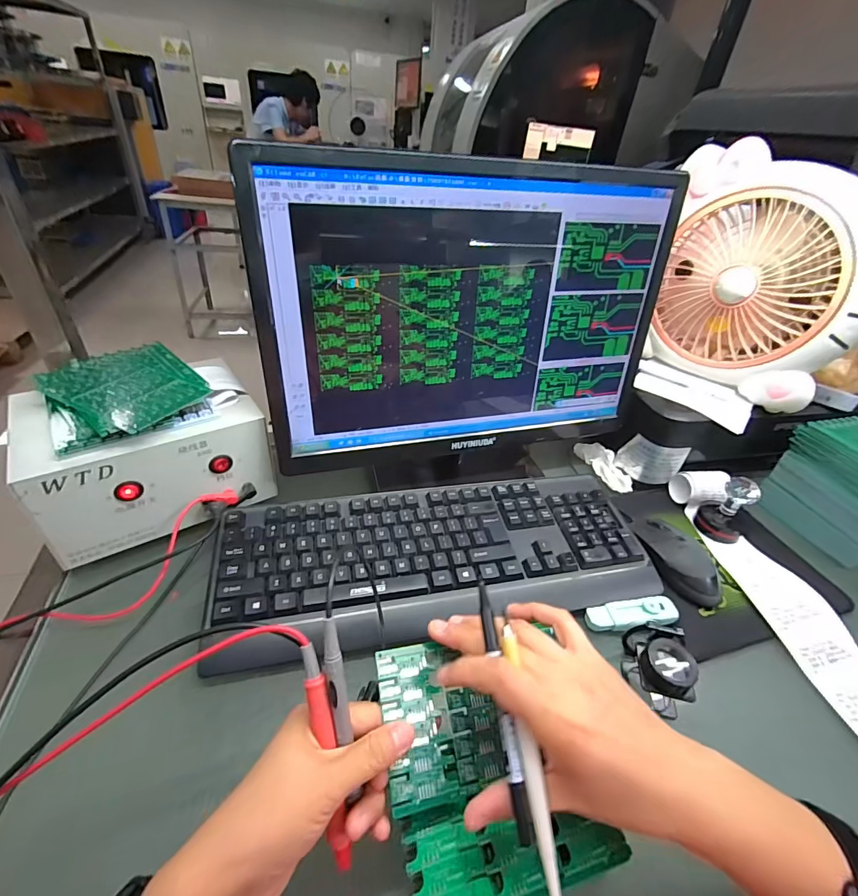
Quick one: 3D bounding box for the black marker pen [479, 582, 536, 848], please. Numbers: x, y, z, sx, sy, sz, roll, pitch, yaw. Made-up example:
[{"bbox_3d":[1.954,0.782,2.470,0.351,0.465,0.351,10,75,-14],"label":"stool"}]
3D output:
[{"bbox_3d":[0.043,0.147,0.249,0.010,0.008,0.130,-3,64,-12],"label":"black marker pen"}]

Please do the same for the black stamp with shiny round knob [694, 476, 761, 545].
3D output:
[{"bbox_3d":[0.363,0.070,0.515,0.052,0.075,0.051,-22,46,-33],"label":"black stamp with shiny round knob"}]

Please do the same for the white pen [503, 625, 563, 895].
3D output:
[{"bbox_3d":[0.056,0.173,0.234,0.009,0.005,0.137,-4,69,-13],"label":"white pen"}]

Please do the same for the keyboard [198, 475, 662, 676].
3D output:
[{"bbox_3d":[0.017,0.110,0.436,0.426,0.036,0.160,-3,38,-13],"label":"keyboard"}]

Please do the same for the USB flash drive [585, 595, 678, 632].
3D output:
[{"bbox_3d":[0.197,0.162,0.415,0.088,0.010,0.026,-6,49,-4],"label":"USB flash drive"}]

